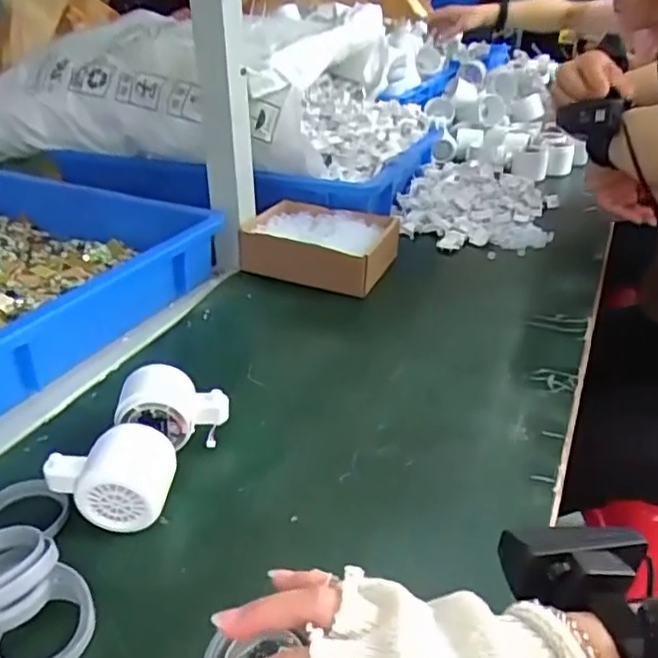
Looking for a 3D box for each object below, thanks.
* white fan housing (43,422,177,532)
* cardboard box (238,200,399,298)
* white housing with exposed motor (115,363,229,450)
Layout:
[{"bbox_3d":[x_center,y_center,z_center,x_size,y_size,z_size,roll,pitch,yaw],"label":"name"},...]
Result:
[{"bbox_3d":[-0.151,0.102,0.434,0.083,0.059,0.051,2,31,3],"label":"white fan housing"},{"bbox_3d":[-0.011,-0.110,0.792,0.167,0.055,0.144,12,33,19],"label":"cardboard box"},{"bbox_3d":[-0.121,0.062,0.495,0.078,0.054,0.050,0,31,0],"label":"white housing with exposed motor"}]

